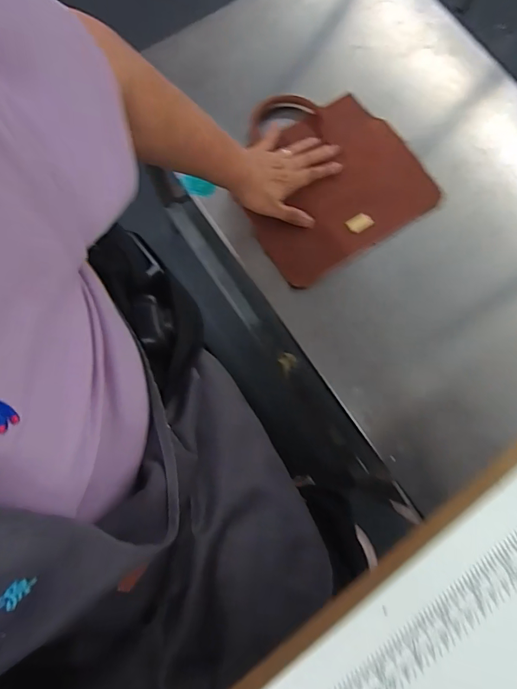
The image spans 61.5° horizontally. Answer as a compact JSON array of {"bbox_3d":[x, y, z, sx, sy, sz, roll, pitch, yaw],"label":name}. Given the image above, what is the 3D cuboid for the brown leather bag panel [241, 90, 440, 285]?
[{"bbox_3d":[0.086,-0.246,0.620,0.251,0.020,0.267,-33,79,-6],"label":"brown leather bag panel"}]

